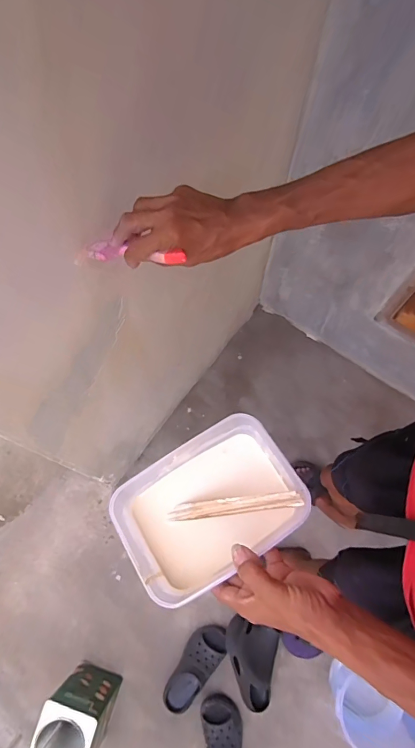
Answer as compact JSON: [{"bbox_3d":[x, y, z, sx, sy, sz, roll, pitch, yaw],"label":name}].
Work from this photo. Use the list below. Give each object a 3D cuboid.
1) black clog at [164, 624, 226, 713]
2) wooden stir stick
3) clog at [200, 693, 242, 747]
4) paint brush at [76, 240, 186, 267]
[{"bbox_3d":[-0.042,0.853,1.168,0.105,0.080,0.236,39,74,12],"label":"black clog"},{"bbox_3d":[0.029,0.149,0.455,0.157,0.013,0.018,-15,67,23],"label":"wooden stir stick"},{"bbox_3d":[0.051,1.030,1.098,0.110,0.071,0.248,-9,70,-4],"label":"clog"},{"bbox_3d":[-0.097,-0.138,0.468,0.176,0.024,0.025,15,68,35],"label":"paint brush"}]

